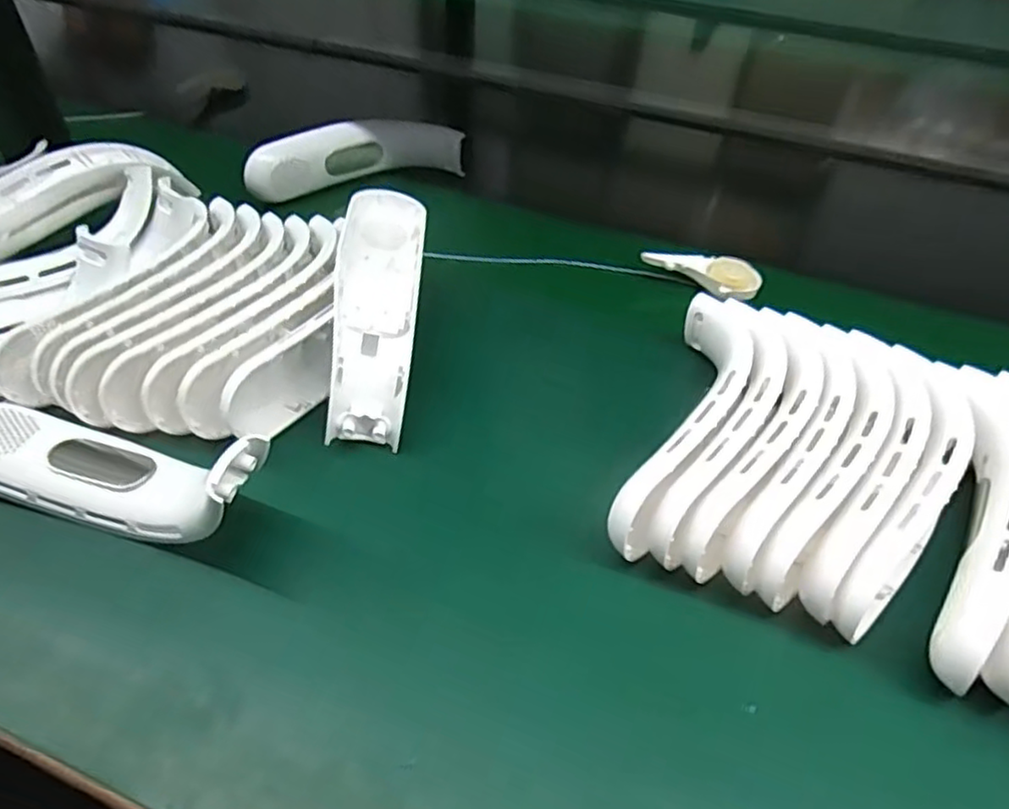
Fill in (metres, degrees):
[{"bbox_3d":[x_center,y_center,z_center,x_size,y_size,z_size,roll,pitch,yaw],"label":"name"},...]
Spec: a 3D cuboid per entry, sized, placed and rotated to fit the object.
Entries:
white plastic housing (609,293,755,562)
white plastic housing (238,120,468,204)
[{"bbox_3d":[0.109,0.013,0.401,0.046,0.059,0.204,18,45,15],"label":"white plastic housing"},{"bbox_3d":[-0.137,-0.231,0.625,0.195,0.048,0.040,-15,49,-17],"label":"white plastic housing"}]

